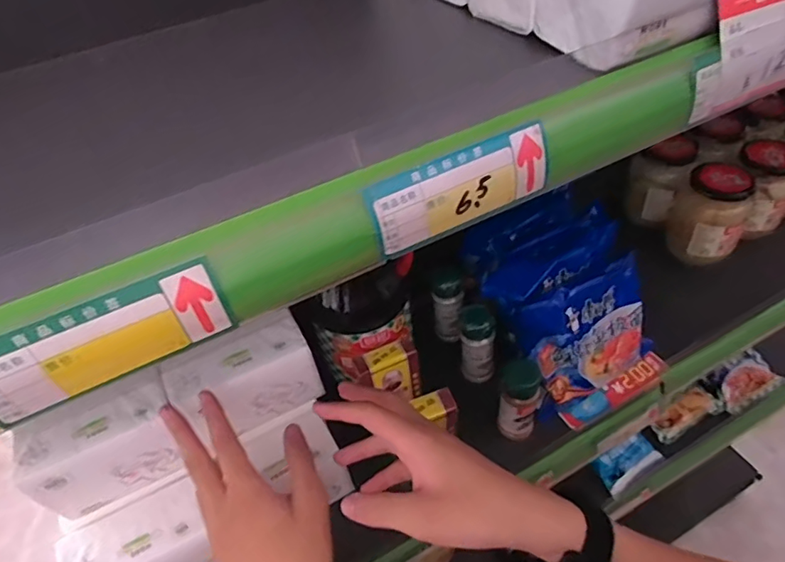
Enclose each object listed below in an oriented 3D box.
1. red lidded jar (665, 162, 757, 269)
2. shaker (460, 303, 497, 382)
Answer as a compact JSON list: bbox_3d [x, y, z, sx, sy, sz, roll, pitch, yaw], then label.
[{"bbox_3d":[0.394,-0.084,0.660,0.082,0.111,0.088,-3,47,4],"label":"red lidded jar"},{"bbox_3d":[0.091,0.068,0.568,0.035,0.099,0.038,-1,47,6],"label":"shaker"}]

